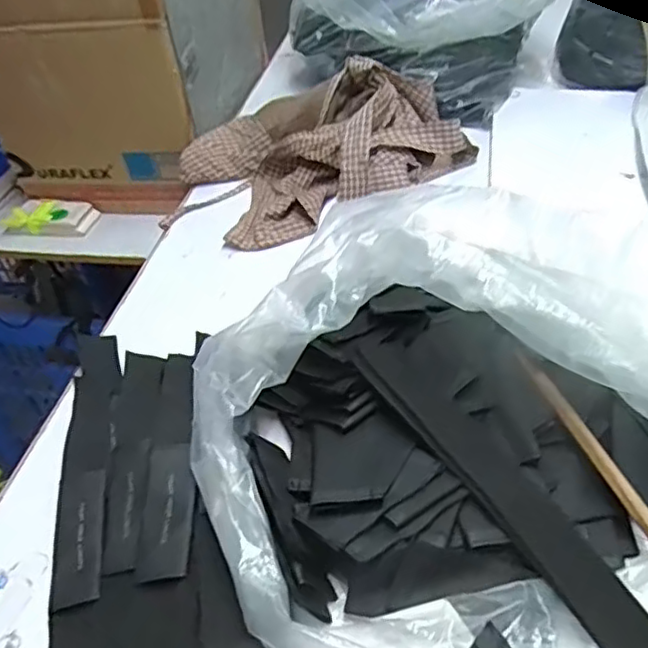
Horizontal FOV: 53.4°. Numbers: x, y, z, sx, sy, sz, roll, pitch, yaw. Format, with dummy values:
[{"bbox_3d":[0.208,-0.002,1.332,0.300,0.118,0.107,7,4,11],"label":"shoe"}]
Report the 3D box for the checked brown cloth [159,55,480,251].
[{"bbox_3d":[-0.016,-0.239,0.840,0.366,0.100,0.225,-24,44,-19],"label":"checked brown cloth"}]

